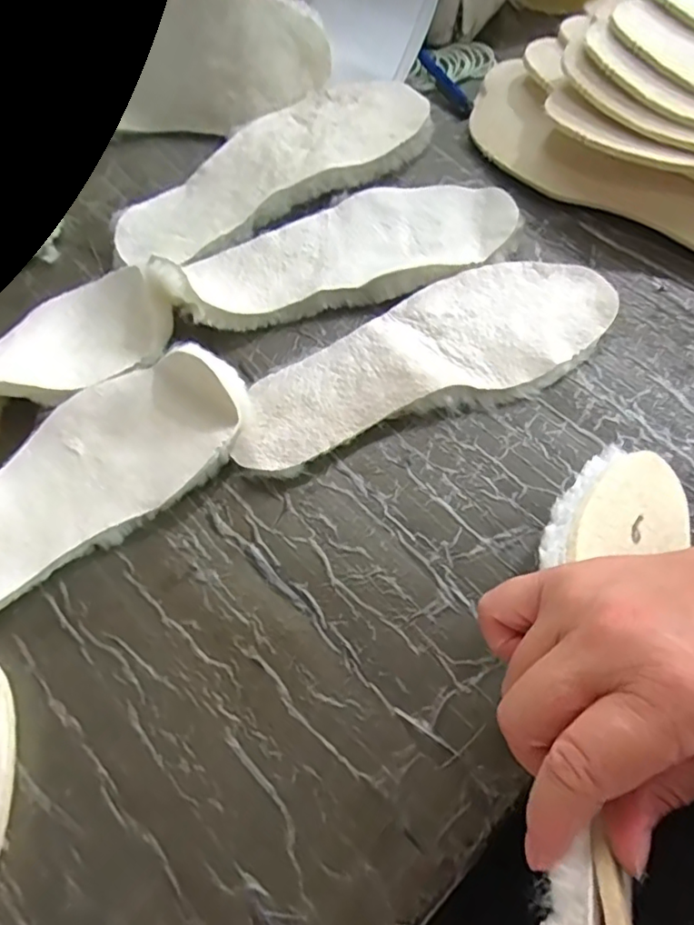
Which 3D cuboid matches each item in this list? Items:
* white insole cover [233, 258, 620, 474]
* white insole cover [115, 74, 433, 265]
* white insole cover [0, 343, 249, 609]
[{"bbox_3d":[0.050,-0.073,0.381,0.260,0.014,0.090,-20,69,-6],"label":"white insole cover"},{"bbox_3d":[-0.057,-0.236,0.449,0.266,0.014,0.097,-35,71,-11],"label":"white insole cover"},{"bbox_3d":[-0.181,0.016,0.340,0.258,0.030,0.090,-34,71,-11],"label":"white insole cover"}]

